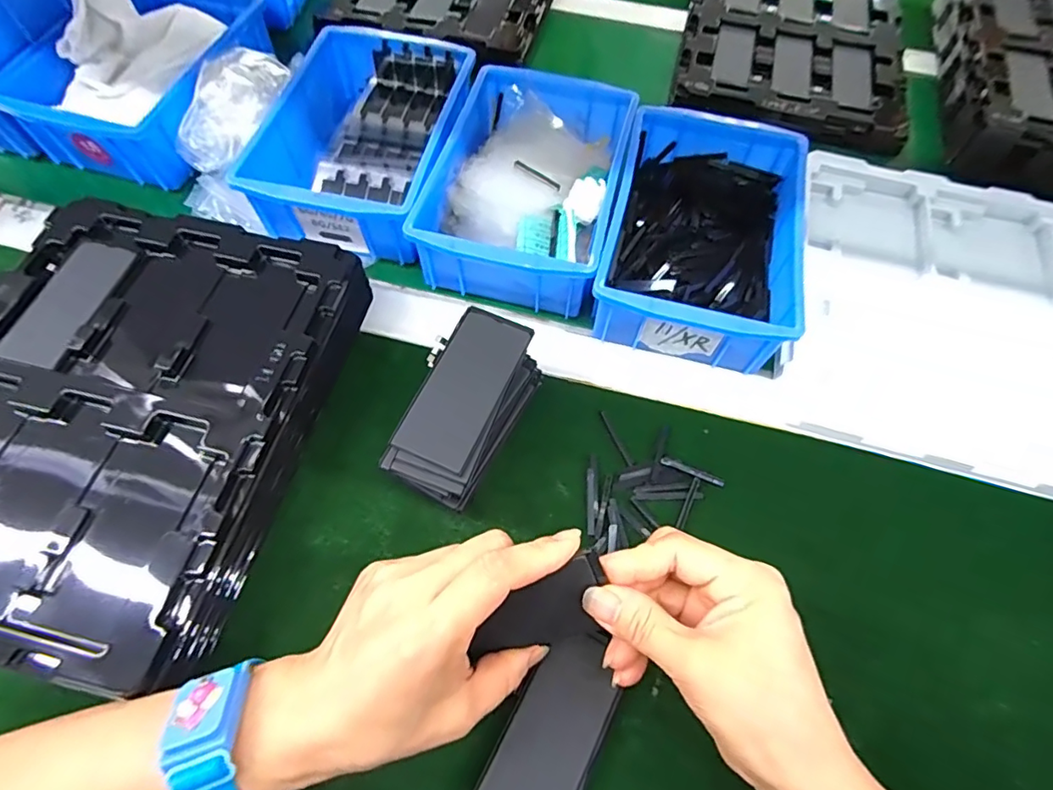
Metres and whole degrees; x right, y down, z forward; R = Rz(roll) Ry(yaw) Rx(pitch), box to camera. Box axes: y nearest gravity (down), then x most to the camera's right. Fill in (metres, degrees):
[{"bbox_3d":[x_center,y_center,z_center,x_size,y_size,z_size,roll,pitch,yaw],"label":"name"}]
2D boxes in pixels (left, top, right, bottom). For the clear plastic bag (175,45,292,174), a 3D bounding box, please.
[{"bbox_3d":[-0.238,-0.233,0.432,0.053,0.037,0.113,23,79,10],"label":"clear plastic bag"}]

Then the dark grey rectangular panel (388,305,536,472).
[{"bbox_3d":[-0.035,-0.006,0.312,0.044,0.010,0.098,22,64,10],"label":"dark grey rectangular panel"}]

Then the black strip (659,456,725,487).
[{"bbox_3d":[0.107,0.049,0.347,0.041,0.004,0.006,21,64,9],"label":"black strip"}]

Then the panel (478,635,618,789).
[{"bbox_3d":[0.014,0.172,0.276,0.041,0.010,0.093,27,65,12],"label":"panel"}]

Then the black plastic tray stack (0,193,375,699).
[{"bbox_3d":[-0.248,0.011,0.334,0.221,0.046,0.273,10,63,3],"label":"black plastic tray stack"}]

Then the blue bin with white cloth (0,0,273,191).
[{"bbox_3d":[-0.330,-0.290,0.472,0.151,0.076,0.205,12,63,5],"label":"blue bin with white cloth"}]

